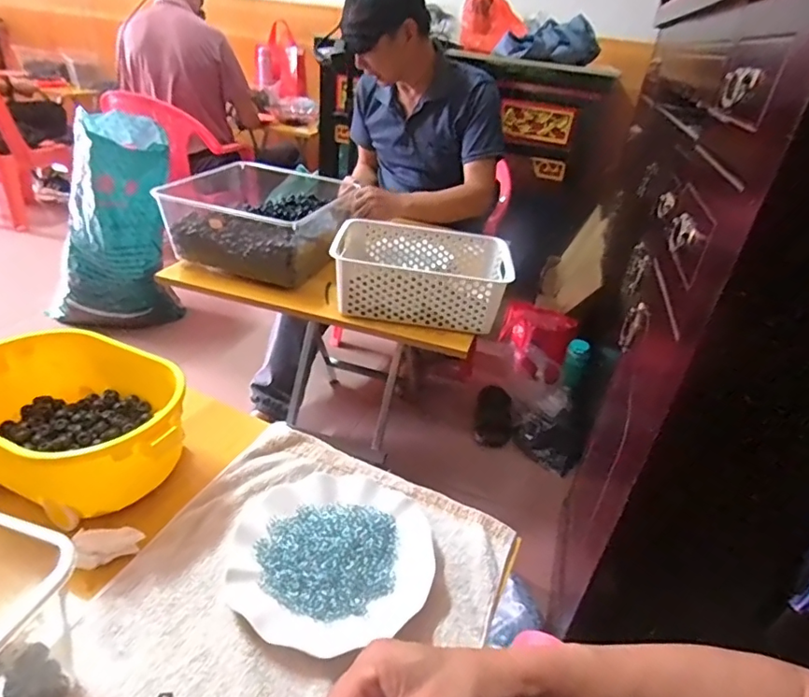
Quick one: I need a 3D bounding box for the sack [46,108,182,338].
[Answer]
[{"bbox_3d":[-0.921,-0.371,1.631,0.392,0.592,0.366,-13,36,-28],"label":"sack"}]

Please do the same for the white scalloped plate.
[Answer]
[{"bbox_3d":[-0.069,0.189,0.489,0.183,0.013,0.181,4,33,-3],"label":"white scalloped plate"}]

